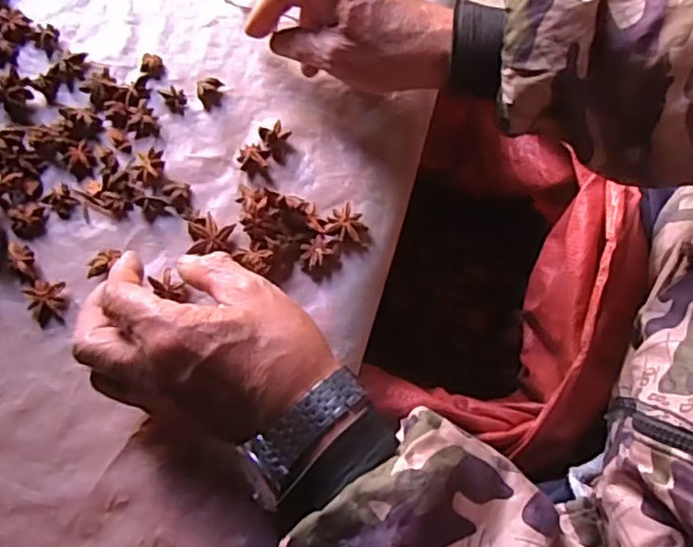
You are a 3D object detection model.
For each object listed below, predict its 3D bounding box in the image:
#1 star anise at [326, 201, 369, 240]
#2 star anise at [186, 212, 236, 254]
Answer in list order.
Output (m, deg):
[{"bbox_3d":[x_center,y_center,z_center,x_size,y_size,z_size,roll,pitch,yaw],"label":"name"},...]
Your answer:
[{"bbox_3d":[0.001,-0.032,0.411,0.024,0.009,0.025,29,70,10],"label":"star anise"},{"bbox_3d":[-0.087,-0.025,0.404,0.028,0.013,0.025,0,67,-1],"label":"star anise"}]

